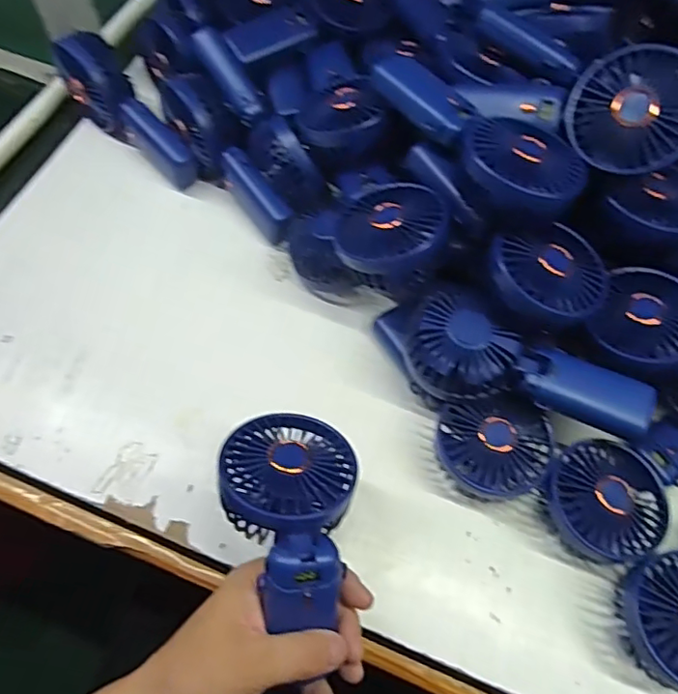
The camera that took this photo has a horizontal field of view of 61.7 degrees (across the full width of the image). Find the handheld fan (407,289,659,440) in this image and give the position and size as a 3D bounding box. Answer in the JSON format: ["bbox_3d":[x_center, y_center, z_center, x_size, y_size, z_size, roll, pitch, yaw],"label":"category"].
[{"bbox_3d":[0.134,0.023,0.417,0.173,0.037,0.071,27,65,11],"label":"handheld fan"}]

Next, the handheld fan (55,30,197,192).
[{"bbox_3d":[-0.207,-0.226,0.559,0.181,0.075,0.044,46,68,2],"label":"handheld fan"}]

